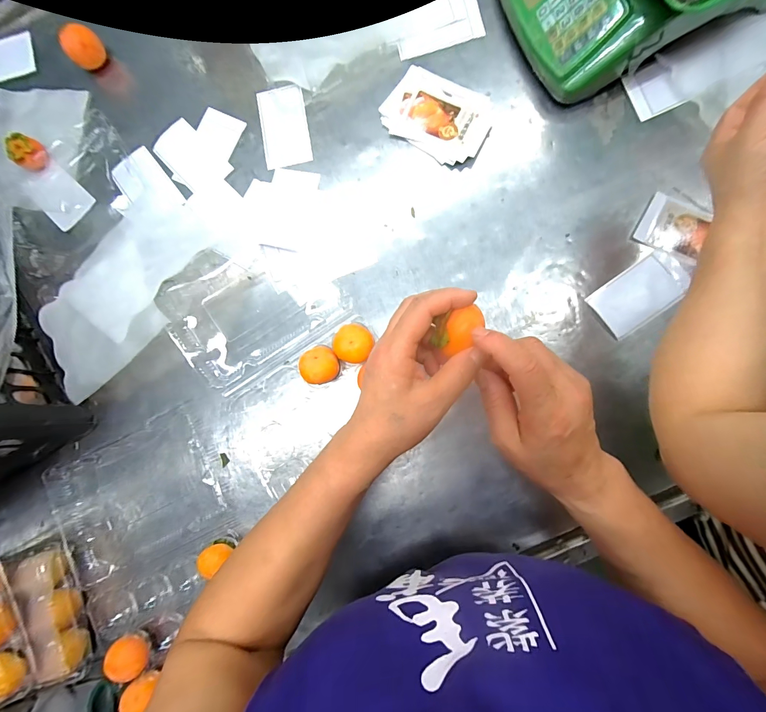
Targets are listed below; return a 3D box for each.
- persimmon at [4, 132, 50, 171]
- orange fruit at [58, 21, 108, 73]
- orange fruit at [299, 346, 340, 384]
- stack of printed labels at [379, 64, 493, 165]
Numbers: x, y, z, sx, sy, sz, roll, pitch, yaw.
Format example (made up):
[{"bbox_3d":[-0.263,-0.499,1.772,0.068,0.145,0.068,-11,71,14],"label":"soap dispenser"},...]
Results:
[{"bbox_3d":[-0.538,-0.308,0.517,0.047,0.034,0.044,0,85,5],"label":"persimmon"},{"bbox_3d":[-0.452,-0.465,0.517,0.057,0.048,0.046,-44,83,0],"label":"orange fruit"},{"bbox_3d":[-0.081,0.012,0.448,0.047,0.046,0.047,0,85,5],"label":"orange fruit"},{"bbox_3d":[0.076,-0.337,0.478,0.146,0.012,0.105,28,88,6],"label":"stack of printed labels"}]

